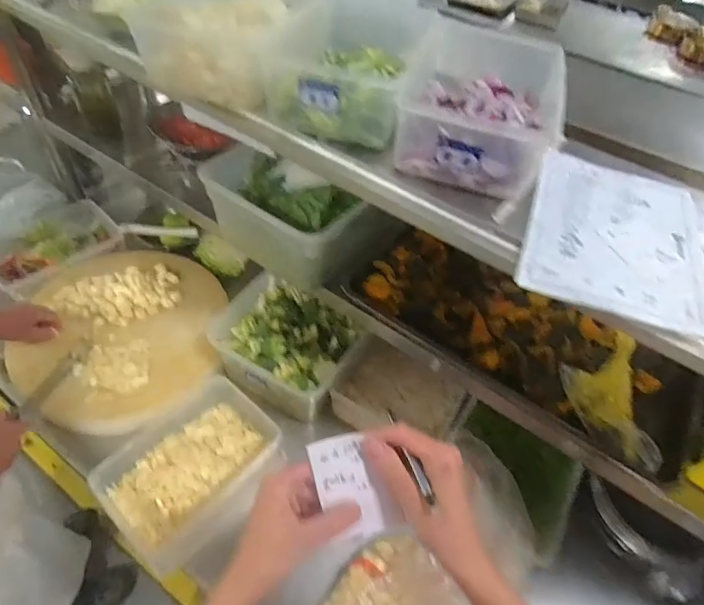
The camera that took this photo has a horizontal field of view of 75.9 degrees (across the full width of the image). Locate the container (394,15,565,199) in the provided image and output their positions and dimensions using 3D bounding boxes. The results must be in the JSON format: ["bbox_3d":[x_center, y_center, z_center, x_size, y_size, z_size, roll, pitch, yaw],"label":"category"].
[{"bbox_3d":[0.182,-0.279,0.647,0.197,0.096,0.293,14,50,5],"label":"container"}]

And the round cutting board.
[{"bbox_3d":[-0.520,0.058,1.039,0.419,0.062,0.452,3,53,-3],"label":"round cutting board"}]

